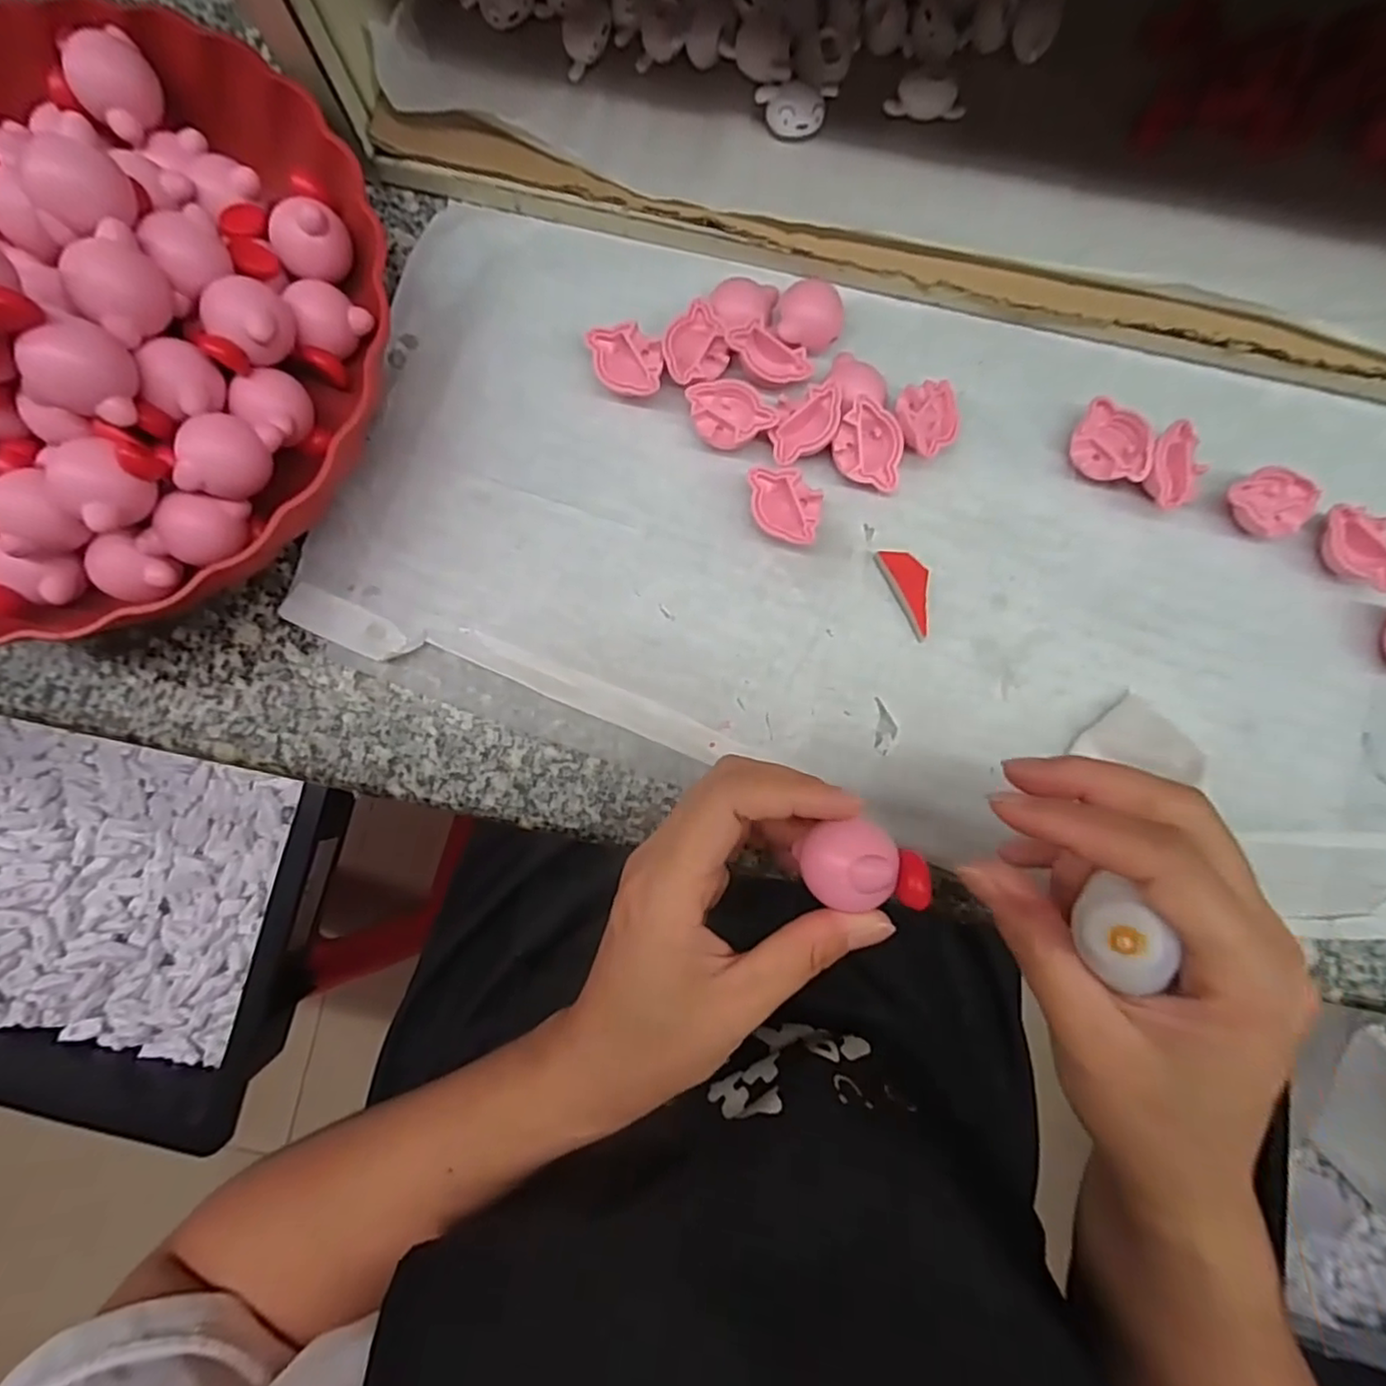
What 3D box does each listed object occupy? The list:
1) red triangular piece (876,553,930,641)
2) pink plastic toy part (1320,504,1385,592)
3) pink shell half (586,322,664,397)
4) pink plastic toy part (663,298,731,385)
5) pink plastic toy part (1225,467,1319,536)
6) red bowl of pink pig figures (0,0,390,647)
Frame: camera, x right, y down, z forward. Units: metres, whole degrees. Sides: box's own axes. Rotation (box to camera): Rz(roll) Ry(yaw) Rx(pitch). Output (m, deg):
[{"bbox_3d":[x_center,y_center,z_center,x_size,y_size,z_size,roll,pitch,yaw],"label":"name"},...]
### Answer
[{"bbox_3d":[0.091,-0.042,0.269,0.015,0.006,0.039,-26,88,-1],"label":"red triangular piece"},{"bbox_3d":[0.273,-0.059,0.268,0.022,0.015,0.036,-13,88,-1],"label":"pink plastic toy part"},{"bbox_3d":[-0.026,-0.137,0.273,0.028,0.010,0.030,0,88,0],"label":"pink shell half"},{"bbox_3d":[0.000,-0.144,0.272,0.027,0.008,0.031,-19,88,-1],"label":"pink plastic toy part"},{"bbox_3d":[0.238,-0.079,0.270,0.031,0.012,0.027,-26,88,-1],"label":"pink plastic toy part"},{"bbox_3d":[-0.240,-0.142,0.231,0.214,0.085,0.232,0,88,0],"label":"red bowl of pink pig figures"}]

